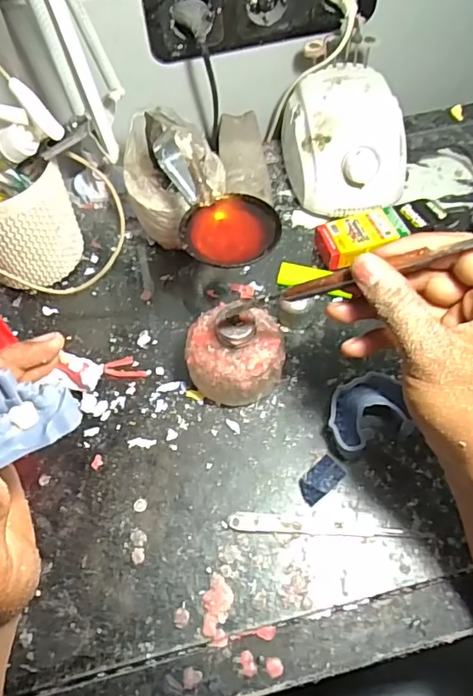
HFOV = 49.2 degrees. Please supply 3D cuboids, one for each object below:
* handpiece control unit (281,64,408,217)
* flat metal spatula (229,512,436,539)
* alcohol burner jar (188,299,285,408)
[{"bbox_3d":[0.105,-0.198,0.505,0.099,0.078,0.136,-8,61,-3],"label":"handpiece control unit"},{"bbox_3d":[0.064,0.125,0.361,0.136,0.005,0.013,3,61,3],"label":"flat metal spatula"},{"bbox_3d":[-0.001,0.003,0.394,0.071,0.071,0.068,-1,61,1],"label":"alcohol burner jar"}]

